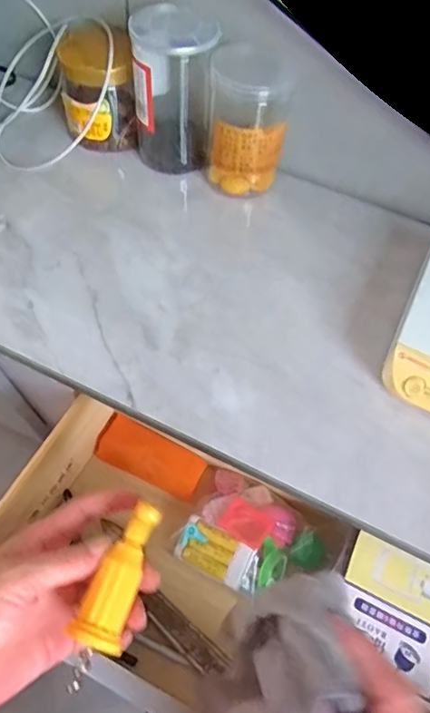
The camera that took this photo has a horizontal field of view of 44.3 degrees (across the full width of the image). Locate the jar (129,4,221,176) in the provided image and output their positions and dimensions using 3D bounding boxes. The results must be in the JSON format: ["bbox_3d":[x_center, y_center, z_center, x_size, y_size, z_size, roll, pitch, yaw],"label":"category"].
[{"bbox_3d":[-0.045,-0.280,0.573,0.080,0.153,0.076,2,57,-3],"label":"jar"}]

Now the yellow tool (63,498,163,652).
[{"bbox_3d":[-0.057,0.135,0.327,0.027,0.029,0.090,19,79,8],"label":"yellow tool"}]

